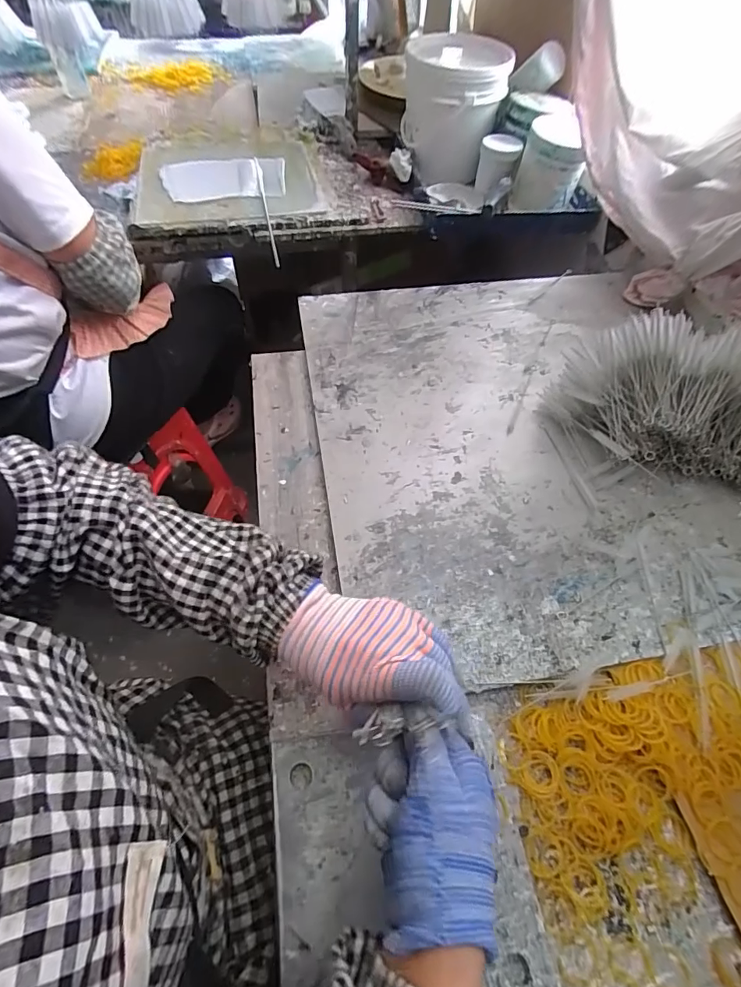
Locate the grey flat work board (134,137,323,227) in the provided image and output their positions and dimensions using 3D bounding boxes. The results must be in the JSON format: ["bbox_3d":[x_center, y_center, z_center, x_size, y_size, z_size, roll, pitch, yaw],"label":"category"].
[{"bbox_3d":[-0.290,-0.640,0.918,0.338,0.032,0.334,-10,59,-9],"label":"grey flat work board"}]

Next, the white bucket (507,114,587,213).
[{"bbox_3d":[0.330,-0.601,0.837,0.109,0.127,0.109,0,59,-1],"label":"white bucket"}]

